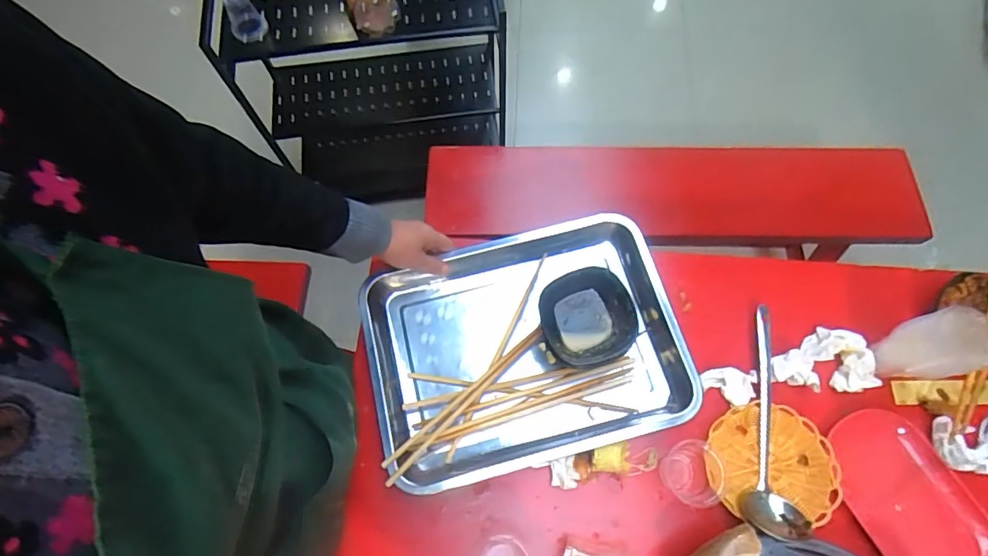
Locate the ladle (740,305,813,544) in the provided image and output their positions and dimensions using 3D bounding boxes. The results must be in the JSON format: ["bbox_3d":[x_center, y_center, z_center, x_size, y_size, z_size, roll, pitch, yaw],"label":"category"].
[{"bbox_3d":[0.347,0.168,0.608,0.067,0.041,0.271,14,69,6],"label":"ladle"}]

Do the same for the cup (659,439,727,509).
[{"bbox_3d":[0.235,0.227,0.587,0.060,0.066,0.068,-5,68,-2],"label":"cup"}]

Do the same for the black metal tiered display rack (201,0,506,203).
[{"bbox_3d":[-0.293,-0.472,1.339,0.634,0.617,0.264,-11,68,-4],"label":"black metal tiered display rack"}]

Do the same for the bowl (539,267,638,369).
[{"bbox_3d":[0.116,0.052,0.630,0.112,0.050,0.112,-16,80,1],"label":"bowl"}]

